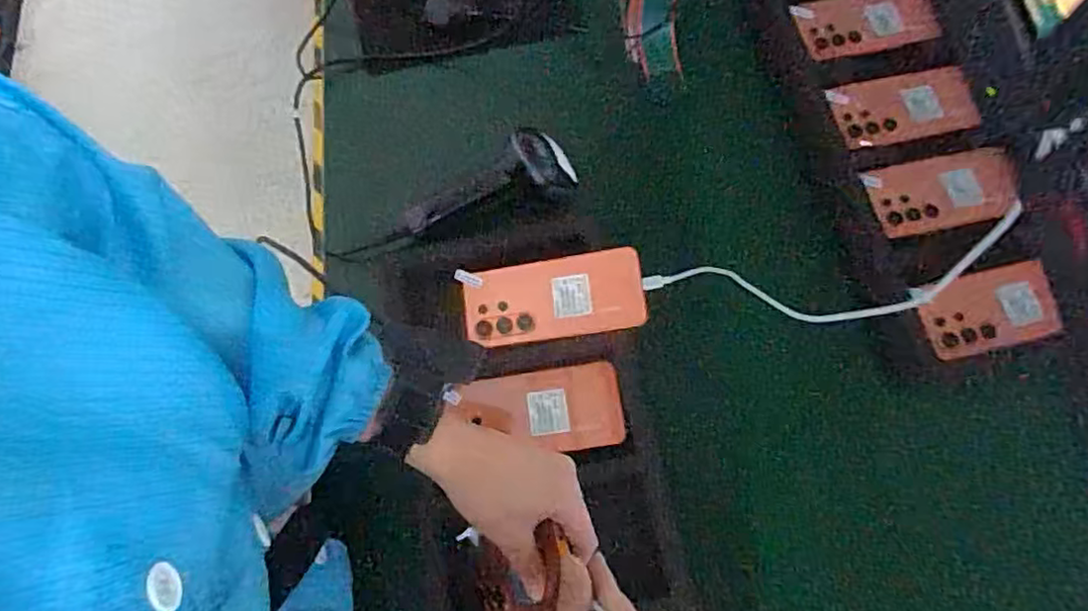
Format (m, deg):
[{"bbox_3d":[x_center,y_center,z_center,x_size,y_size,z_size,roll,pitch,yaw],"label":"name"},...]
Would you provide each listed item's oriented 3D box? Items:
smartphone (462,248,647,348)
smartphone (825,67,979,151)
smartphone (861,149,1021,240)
[{"bbox_3d":[0.007,-0.006,0.622,0.171,0.009,0.076,-8,76,9],"label":"smartphone"},{"bbox_3d":[0.397,-0.218,0.717,0.152,0.007,0.074,-11,73,-4],"label":"smartphone"},{"bbox_3d":[0.420,-0.119,0.682,0.151,0.015,0.078,-10,73,-4],"label":"smartphone"}]

